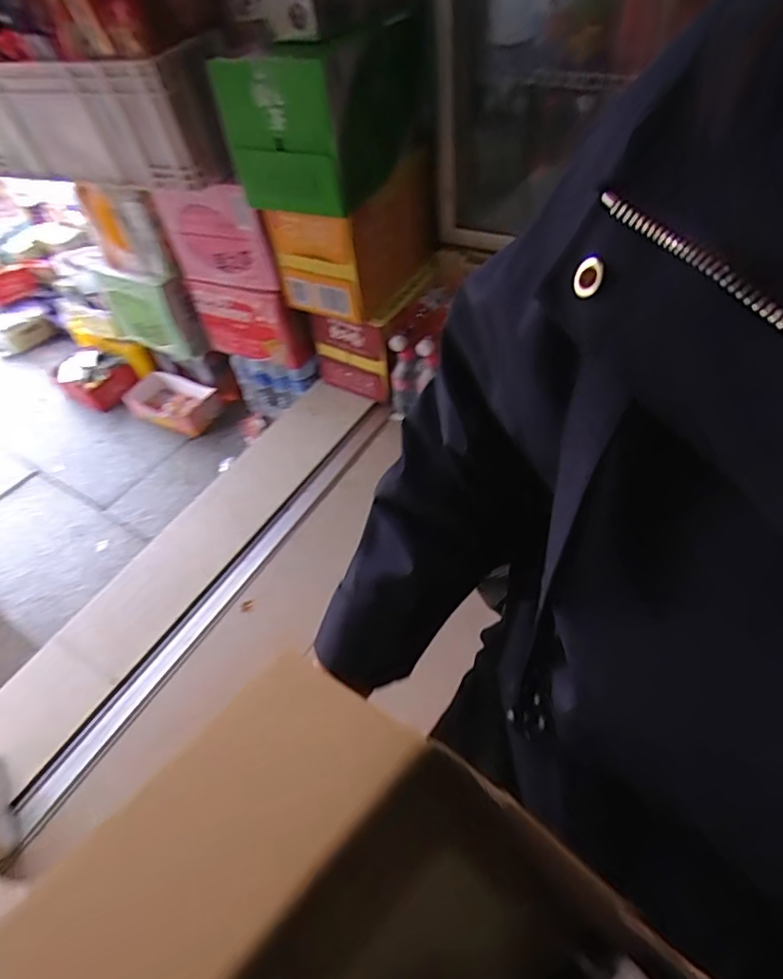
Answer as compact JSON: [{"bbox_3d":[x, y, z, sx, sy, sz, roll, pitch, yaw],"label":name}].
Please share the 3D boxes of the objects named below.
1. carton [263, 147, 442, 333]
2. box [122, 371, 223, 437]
[{"bbox_3d":[-0.058,-0.518,1.100,0.203,0.213,0.326,21,55,22],"label":"carton"},{"bbox_3d":[-0.612,-0.248,1.506,0.240,0.100,0.144,21,55,22],"label":"box"}]

